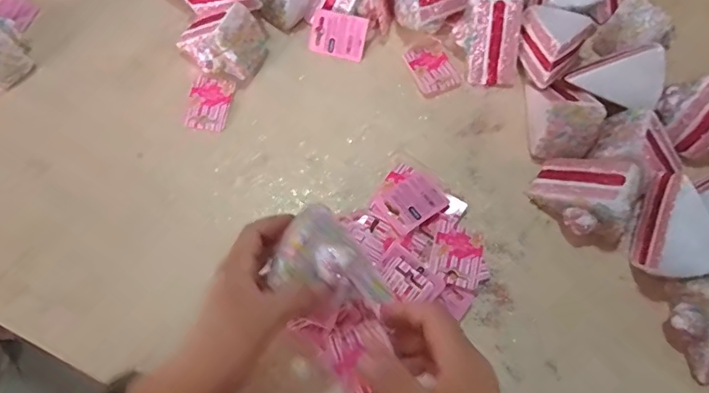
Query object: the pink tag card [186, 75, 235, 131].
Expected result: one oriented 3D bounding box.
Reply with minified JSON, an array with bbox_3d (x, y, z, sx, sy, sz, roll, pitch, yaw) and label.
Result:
[{"bbox_3d":[-0.155,-0.100,0.549,0.042,0.004,0.061,10,74,-2],"label":"pink tag card"}]

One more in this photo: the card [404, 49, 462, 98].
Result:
[{"bbox_3d":[0.086,-0.142,0.569,0.048,0.006,0.060,-25,71,-10],"label":"card"}]

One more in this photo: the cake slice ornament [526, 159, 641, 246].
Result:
[{"bbox_3d":[0.224,-0.003,0.482,0.070,0.065,0.097,-40,73,-13],"label":"cake slice ornament"}]

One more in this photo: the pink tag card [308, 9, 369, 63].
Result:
[{"bbox_3d":[-0.018,-0.183,0.578,0.061,0.005,0.048,16,99,7],"label":"pink tag card"}]

